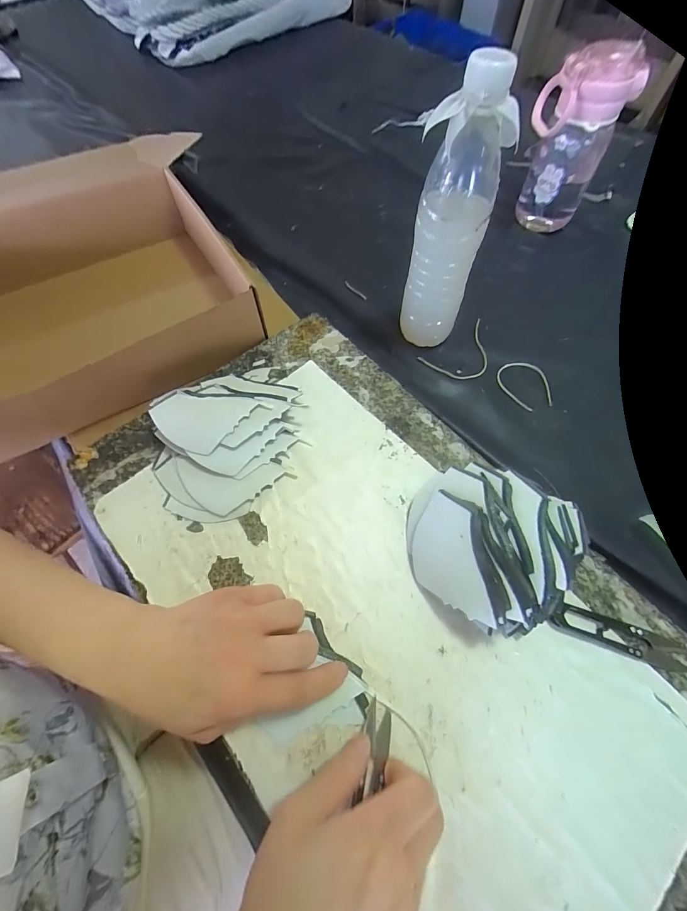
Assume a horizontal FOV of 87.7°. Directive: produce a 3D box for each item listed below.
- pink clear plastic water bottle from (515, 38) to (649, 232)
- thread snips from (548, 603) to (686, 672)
[{"bbox_3d":[0.283,-0.395,0.465,0.101,0.184,0.075,28,64,13],"label":"pink clear plastic water bottle"},{"bbox_3d":[0.207,0.136,0.270,0.097,0.009,0.023,17,62,7],"label":"thread snips"}]

